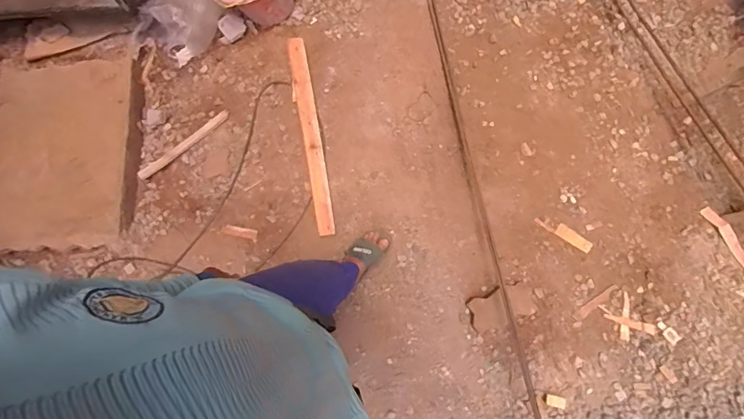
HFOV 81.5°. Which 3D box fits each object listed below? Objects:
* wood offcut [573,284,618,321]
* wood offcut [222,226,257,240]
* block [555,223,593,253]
[{"bbox_3d":[0.737,0.305,1.422,0.177,0.008,0.029,-36,81,-7],"label":"wood offcut"},{"bbox_3d":[-0.454,0.077,1.481,0.118,0.009,0.030,10,79,2],"label":"wood offcut"},{"bbox_3d":[0.693,0.099,1.477,0.124,0.017,0.046,36,81,6],"label":"block"}]

